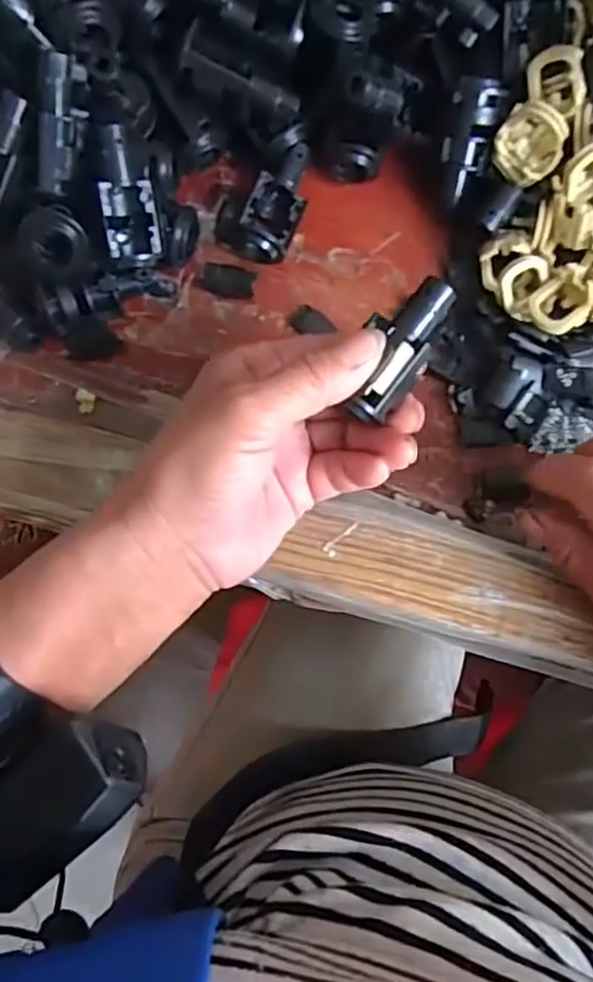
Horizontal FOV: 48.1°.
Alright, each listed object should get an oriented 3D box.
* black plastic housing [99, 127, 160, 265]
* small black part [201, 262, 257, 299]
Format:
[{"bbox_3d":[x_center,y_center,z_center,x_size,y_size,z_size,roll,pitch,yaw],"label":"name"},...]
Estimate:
[{"bbox_3d":[-0.069,-0.120,0.272,0.019,0.018,0.050,-5,113,1],"label":"black plastic housing"},{"bbox_3d":[-0.031,-0.096,0.303,0.024,0.005,0.013,13,86,2],"label":"small black part"}]

